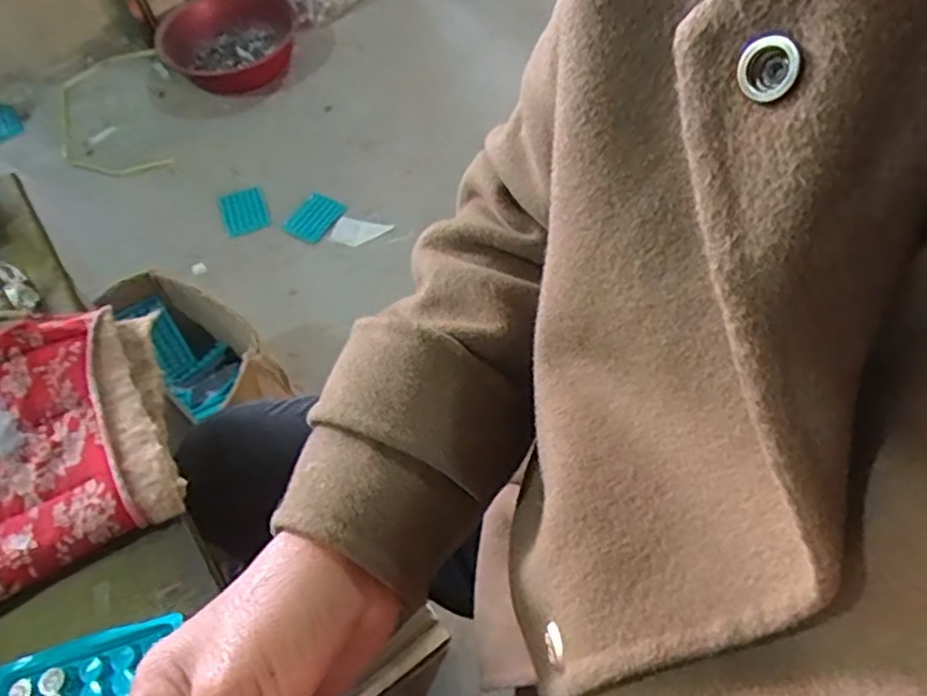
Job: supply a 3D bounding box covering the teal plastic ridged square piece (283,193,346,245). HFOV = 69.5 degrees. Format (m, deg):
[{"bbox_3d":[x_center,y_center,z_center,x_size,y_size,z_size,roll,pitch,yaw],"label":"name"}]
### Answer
[{"bbox_3d":[-0.333,-0.293,1.499,0.103,0.015,0.129,32,64,22],"label":"teal plastic ridged square piece"}]

